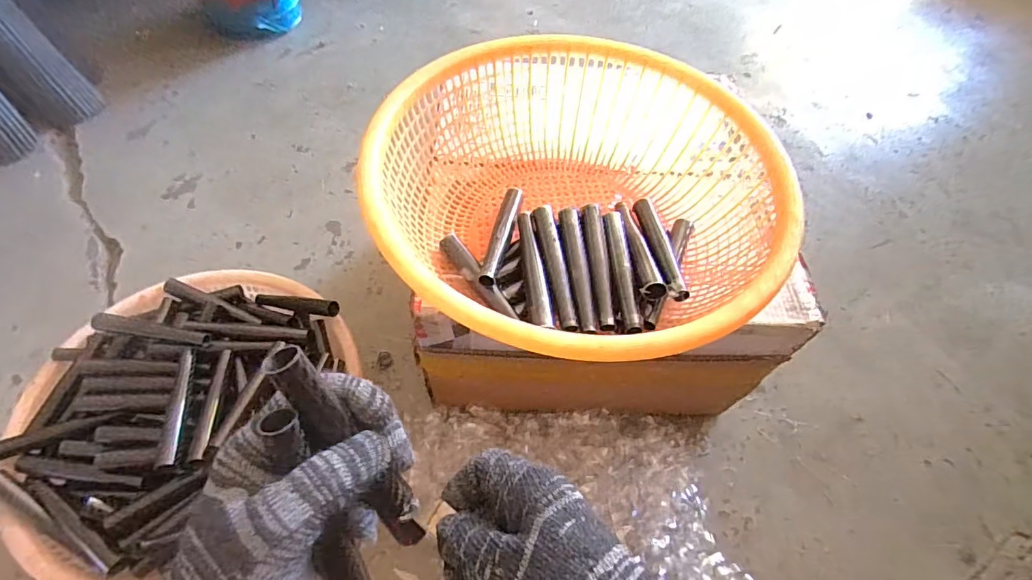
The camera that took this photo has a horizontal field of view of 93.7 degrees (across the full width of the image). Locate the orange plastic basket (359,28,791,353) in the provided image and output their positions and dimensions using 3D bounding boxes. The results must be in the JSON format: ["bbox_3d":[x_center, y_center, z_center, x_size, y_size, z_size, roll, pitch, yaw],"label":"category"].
[{"bbox_3d":[0.059,-0.094,0.507,0.378,0.140,0.387,2,59,-3],"label":"orange plastic basket"}]

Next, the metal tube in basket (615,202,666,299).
[{"bbox_3d":[0.130,-0.051,0.525,0.023,0.018,0.147,-2,47,-5],"label":"metal tube in basket"}]

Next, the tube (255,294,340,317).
[{"bbox_3d":[-0.313,0.019,0.693,0.152,0.019,0.027,5,57,27],"label":"tube"}]

